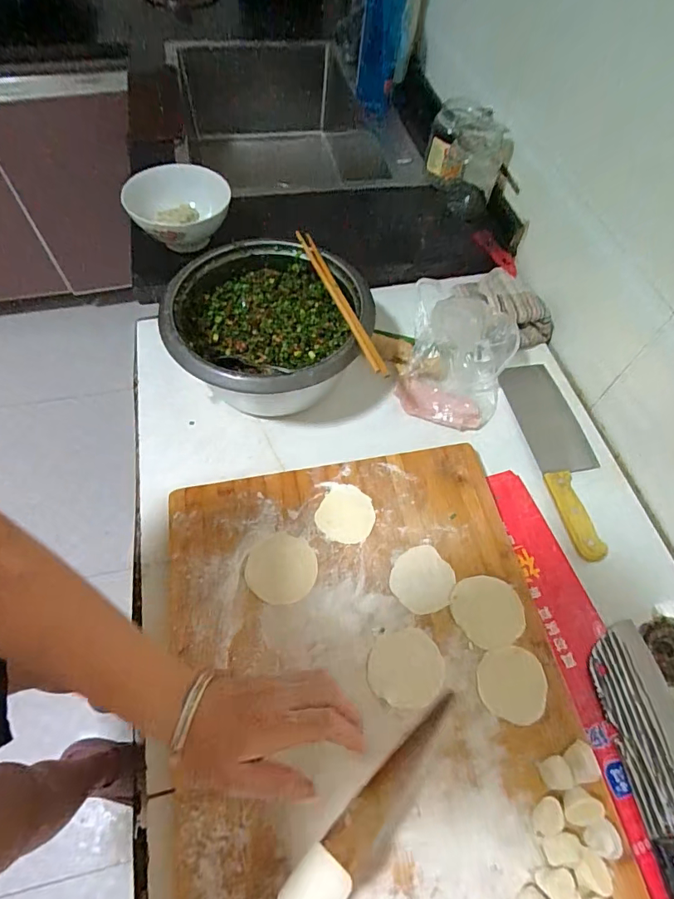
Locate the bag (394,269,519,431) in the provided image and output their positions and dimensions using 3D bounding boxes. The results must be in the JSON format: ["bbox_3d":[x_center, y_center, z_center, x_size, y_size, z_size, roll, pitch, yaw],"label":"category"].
[{"bbox_3d":[0.165,-0.135,0.618,0.139,0.129,0.173,11,60,5],"label":"bag"}]

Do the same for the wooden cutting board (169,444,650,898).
[{"bbox_3d":[0.038,0.262,0.428,0.396,0.036,0.562,-9,61,-7],"label":"wooden cutting board"}]

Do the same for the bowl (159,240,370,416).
[{"bbox_3d":[-0.094,-0.150,0.618,0.234,0.113,0.240,1,60,-1],"label":"bowl"}]

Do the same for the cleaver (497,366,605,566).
[{"bbox_3d":[0.299,-0.003,0.611,0.084,0.023,0.291,-7,62,-6],"label":"cleaver"}]

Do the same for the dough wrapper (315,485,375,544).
[{"bbox_3d":[0.011,0.074,0.532,0.062,0.004,0.065,1,60,-1],"label":"dough wrapper"}]

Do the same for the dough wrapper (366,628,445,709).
[{"bbox_3d":[0.067,0.213,0.453,0.073,0.004,0.065,-14,61,-10],"label":"dough wrapper"}]

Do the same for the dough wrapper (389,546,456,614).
[{"bbox_3d":[0.091,0.139,0.496,0.064,0.005,0.064,1,60,-1],"label":"dough wrapper"}]

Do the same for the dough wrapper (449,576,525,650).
[{"bbox_3d":[0.156,0.165,0.482,0.069,0.004,0.071,1,60,-1],"label":"dough wrapper"}]

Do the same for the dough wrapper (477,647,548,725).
[{"bbox_3d":[0.168,0.225,0.447,0.063,0.004,0.063,-6,61,0],"label":"dough wrapper"}]

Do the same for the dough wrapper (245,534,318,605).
[{"bbox_3d":[-0.060,0.128,0.502,0.074,0.004,0.072,-3,60,-3],"label":"dough wrapper"}]

